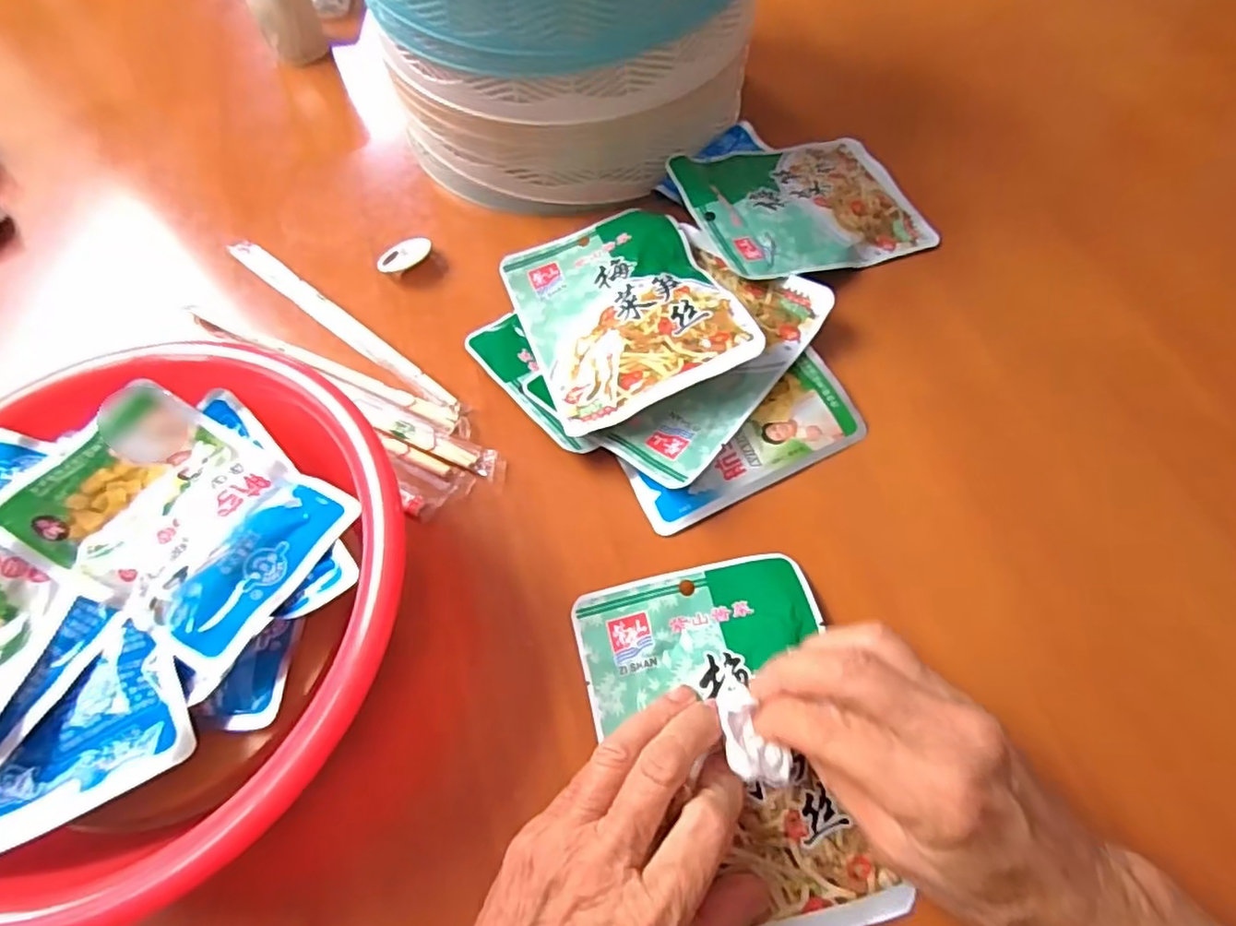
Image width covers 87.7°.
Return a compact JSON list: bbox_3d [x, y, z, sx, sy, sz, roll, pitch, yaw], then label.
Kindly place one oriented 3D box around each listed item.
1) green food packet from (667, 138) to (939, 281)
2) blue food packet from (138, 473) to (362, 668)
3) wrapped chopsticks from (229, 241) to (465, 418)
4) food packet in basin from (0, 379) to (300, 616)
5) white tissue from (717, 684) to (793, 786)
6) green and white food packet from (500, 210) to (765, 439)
[{"bbox_3d":[0.116,-0.165,0.408,0.142,0.012,0.110,-15,62,-17],"label":"green food packet"},{"bbox_3d":[-0.152,0.041,0.271,0.043,0.015,0.084,29,68,18],"label":"blue food packet"},{"bbox_3d":[-0.172,-0.086,0.393,0.211,0.007,0.016,36,70,20],"label":"wrapped chopsticks"},{"bbox_3d":[-0.207,0.012,0.282,0.094,0.012,0.084,25,59,5],"label":"food packet in basin"},{"bbox_3d":[0.051,0.110,0.260,0.021,0.022,0.040,-25,63,-9],"label":"white tissue"},{"bbox_3d":[0.000,-0.091,0.368,0.110,0.011,0.145,-27,55,4],"label":"green and white food packet"}]

